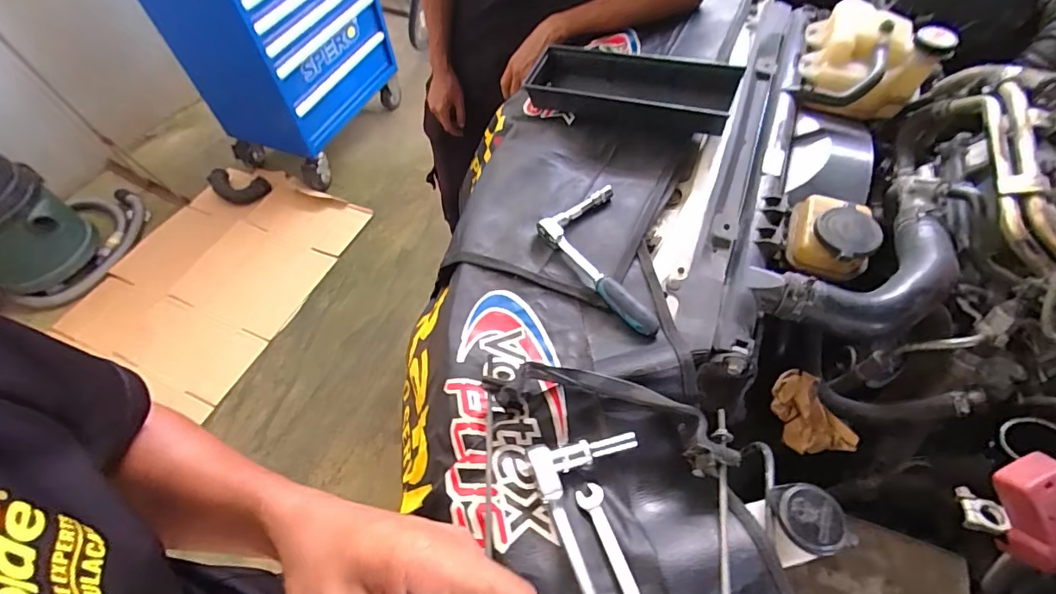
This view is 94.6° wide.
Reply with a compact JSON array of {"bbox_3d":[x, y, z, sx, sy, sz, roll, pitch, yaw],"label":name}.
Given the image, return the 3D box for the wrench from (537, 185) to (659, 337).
[{"bbox_3d":[0.068,-0.043,0.533,0.093,0.026,0.203,-8,57,-2],"label":"wrench"}]

